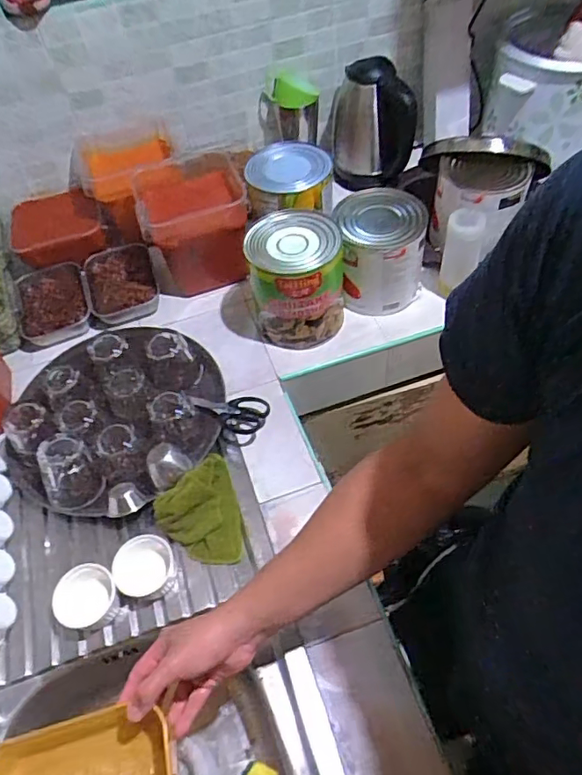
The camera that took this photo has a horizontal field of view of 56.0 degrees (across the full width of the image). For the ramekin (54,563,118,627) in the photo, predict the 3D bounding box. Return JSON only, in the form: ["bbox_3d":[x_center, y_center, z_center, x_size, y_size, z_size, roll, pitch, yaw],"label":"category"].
[{"bbox_3d":[-0.264,0.271,0.709,0.072,0.042,0.074,-3,54,4],"label":"ramekin"}]

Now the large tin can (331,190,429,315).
[{"bbox_3d":[0.151,-0.239,0.945,0.142,0.148,0.157,-2,54,4],"label":"large tin can"}]

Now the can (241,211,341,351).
[{"bbox_3d":[0.009,-0.175,0.916,0.143,0.186,0.153,-3,54,4],"label":"can"}]

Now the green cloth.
[{"bbox_3d":[-0.131,0.172,0.765,0.109,0.071,0.152,-17,54,-7],"label":"green cloth"}]

